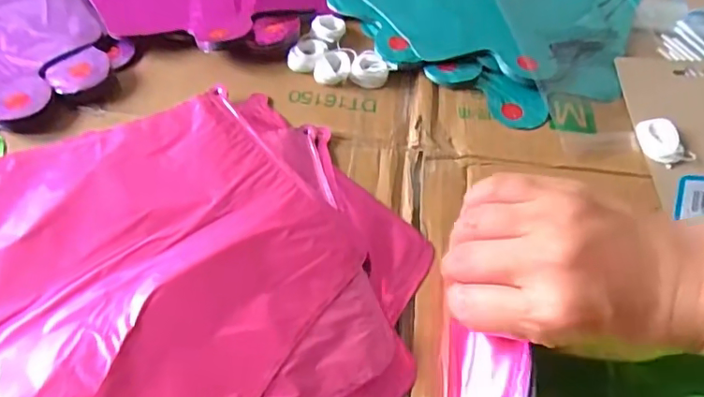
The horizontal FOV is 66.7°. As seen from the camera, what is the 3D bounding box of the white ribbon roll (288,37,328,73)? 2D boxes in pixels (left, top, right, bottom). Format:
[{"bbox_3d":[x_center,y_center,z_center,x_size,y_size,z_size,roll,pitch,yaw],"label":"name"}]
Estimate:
[{"bbox_3d":[-0.034,-0.107,0.400,0.023,0.012,0.029,19,56,11],"label":"white ribbon roll"}]

